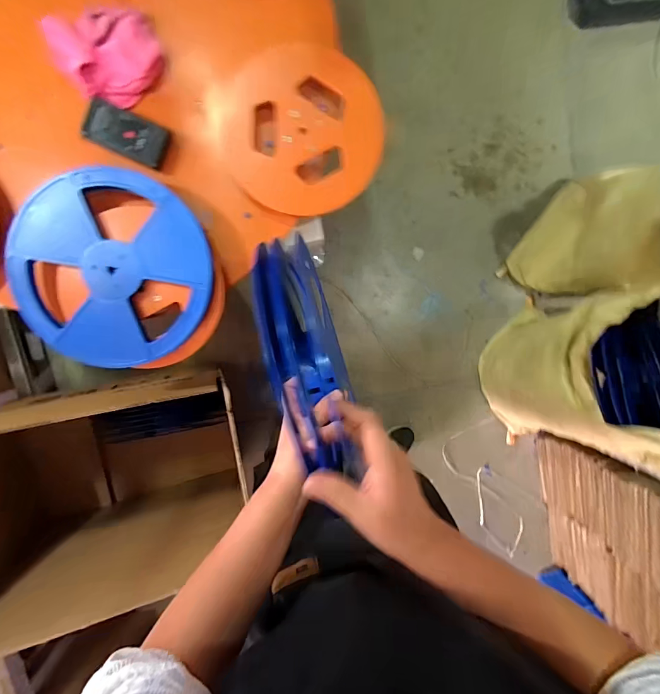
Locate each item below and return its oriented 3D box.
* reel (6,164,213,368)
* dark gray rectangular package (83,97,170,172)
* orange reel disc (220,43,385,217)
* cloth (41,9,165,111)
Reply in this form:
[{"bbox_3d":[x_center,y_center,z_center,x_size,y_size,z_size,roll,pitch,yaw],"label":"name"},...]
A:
[{"bbox_3d":[-0.367,-0.132,0.640,0.328,0.040,0.326,0,98,-5],"label":"reel"},{"bbox_3d":[-0.346,-0.362,0.629,0.131,0.017,0.070,22,95,-7],"label":"dark gray rectangular package"},{"bbox_3d":[-0.049,-0.377,0.639,0.265,0.051,0.269,-1,98,-4],"label":"orange reel disc"},{"bbox_3d":[-0.364,-0.488,0.613,0.147,0.048,0.152,44,92,-9],"label":"cloth"}]

